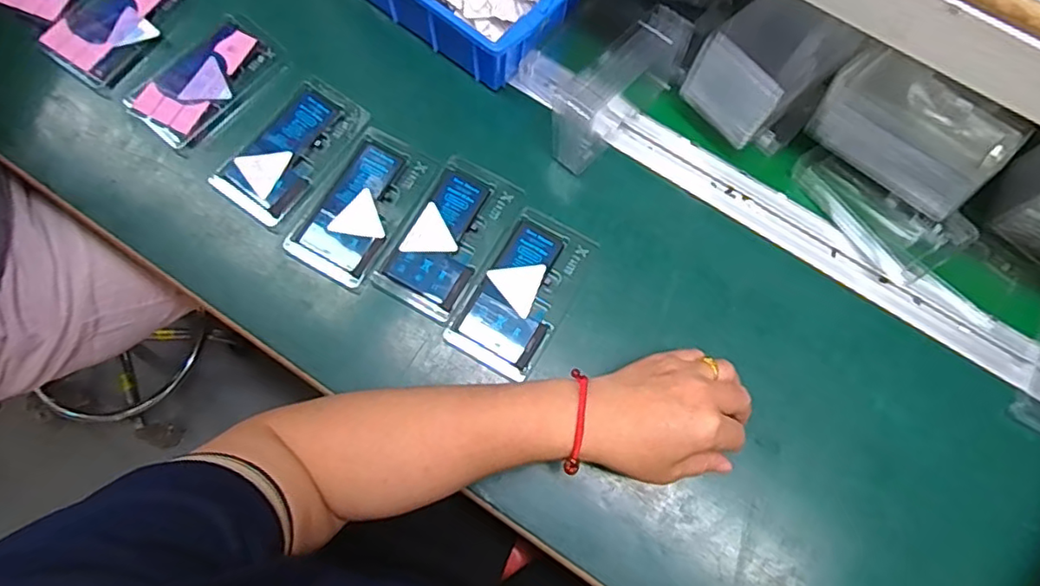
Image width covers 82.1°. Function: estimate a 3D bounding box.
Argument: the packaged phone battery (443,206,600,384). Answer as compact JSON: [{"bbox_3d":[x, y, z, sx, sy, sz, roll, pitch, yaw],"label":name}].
[{"bbox_3d":[0.003,-0.001,0.470,0.071,0.008,0.125,29,75,7],"label":"packaged phone battery"}]

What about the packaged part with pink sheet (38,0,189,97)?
[{"bbox_3d":[-0.357,-0.243,0.534,0.078,0.016,0.126,29,75,7],"label":"packaged part with pink sheet"}]

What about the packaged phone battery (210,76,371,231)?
[{"bbox_3d":[-0.191,-0.120,0.502,0.070,0.012,0.128,35,76,8],"label":"packaged phone battery"}]

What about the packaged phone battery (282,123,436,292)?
[{"bbox_3d":[-0.129,-0.071,0.491,0.073,0.008,0.126,29,75,7],"label":"packaged phone battery"}]

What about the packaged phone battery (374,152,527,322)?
[{"bbox_3d":[-0.057,-0.045,0.483,0.072,0.009,0.127,29,75,7],"label":"packaged phone battery"}]

